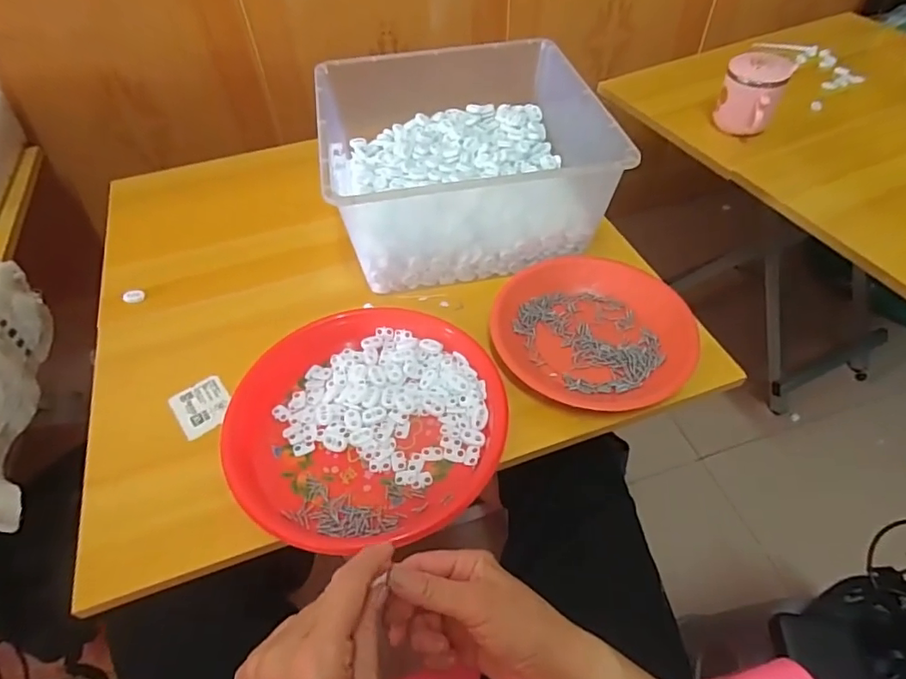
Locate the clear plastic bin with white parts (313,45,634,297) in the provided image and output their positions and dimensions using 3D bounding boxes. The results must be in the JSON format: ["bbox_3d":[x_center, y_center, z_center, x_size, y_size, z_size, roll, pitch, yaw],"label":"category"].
[{"bbox_3d":[0.020,-0.212,0.621,0.312,0.134,0.278,-11,51,-5],"label":"clear plastic bin with white parts"}]

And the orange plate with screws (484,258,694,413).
[{"bbox_3d":[0.138,-0.009,0.537,0.186,0.034,0.181,-2,51,2],"label":"orange plate with screws"}]

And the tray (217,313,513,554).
[{"bbox_3d":[-0.079,0.062,0.492,0.234,0.024,0.244,-21,52,-13],"label":"tray"}]

